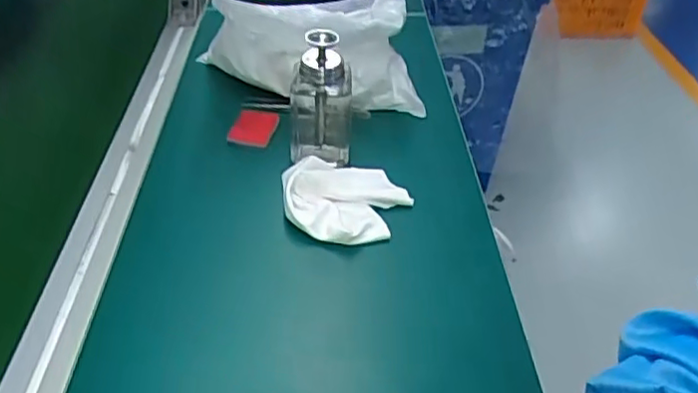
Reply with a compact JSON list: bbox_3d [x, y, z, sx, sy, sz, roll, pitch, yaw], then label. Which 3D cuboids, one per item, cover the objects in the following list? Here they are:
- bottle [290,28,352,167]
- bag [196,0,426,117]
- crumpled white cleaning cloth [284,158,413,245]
[{"bbox_3d":[-0.023,-0.098,0.587,0.056,0.115,0.068,5,37,-2],"label":"bottle"},{"bbox_3d":[-0.040,-0.170,0.668,0.180,0.153,0.198,-22,45,-32],"label":"bag"},{"bbox_3d":[0.000,0.001,0.544,0.105,0.034,0.084,-3,38,-12],"label":"crumpled white cleaning cloth"}]

